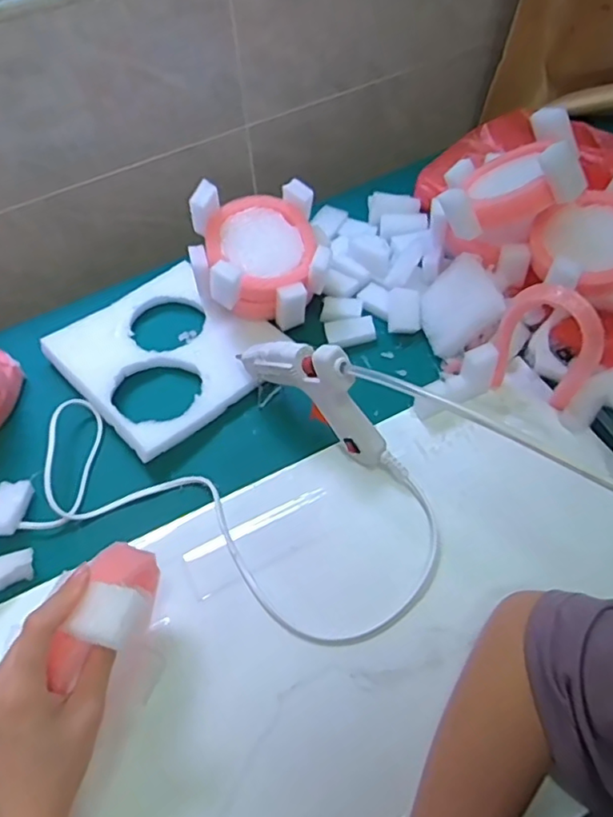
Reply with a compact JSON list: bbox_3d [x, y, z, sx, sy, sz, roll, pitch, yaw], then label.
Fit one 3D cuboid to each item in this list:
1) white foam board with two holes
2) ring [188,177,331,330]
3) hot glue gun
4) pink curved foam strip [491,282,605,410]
[{"bbox_3d":[-0.133,-0.060,0.572,0.176,0.017,0.185,-38,61,-22],"label":"white foam board with two holes"},{"bbox_3d":[-0.047,-0.143,0.569,0.124,0.094,0.103,-13,55,-6],"label":"ring"},{"bbox_3d":[0.013,-0.012,0.480,0.158,0.100,0.024,33,63,24],"label":"hot glue gun"},{"bbox_3d":[0.188,-0.045,0.473,0.076,0.130,0.016,21,58,17],"label":"pink curved foam strip"}]

